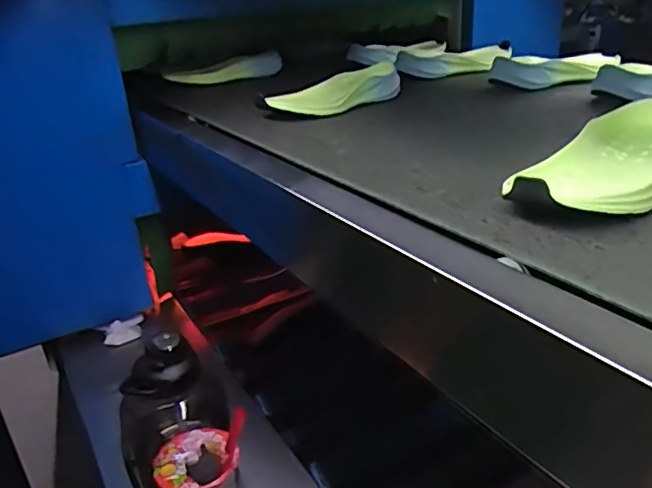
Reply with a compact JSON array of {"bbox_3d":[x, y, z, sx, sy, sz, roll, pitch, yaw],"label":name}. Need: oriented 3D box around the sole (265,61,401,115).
[{"bbox_3d":[0.010,-0.232,0.883,0.238,0.050,0.079,-23,29,-32],"label":"sole"}]

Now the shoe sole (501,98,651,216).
[{"bbox_3d":[0.249,-0.070,0.492,0.097,0.048,0.243,12,30,36],"label":"shoe sole"}]

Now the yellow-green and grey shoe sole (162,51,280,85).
[{"bbox_3d":[-0.213,-0.369,1.218,0.237,0.055,0.075,-8,25,-6],"label":"yellow-green and grey shoe sole"}]

